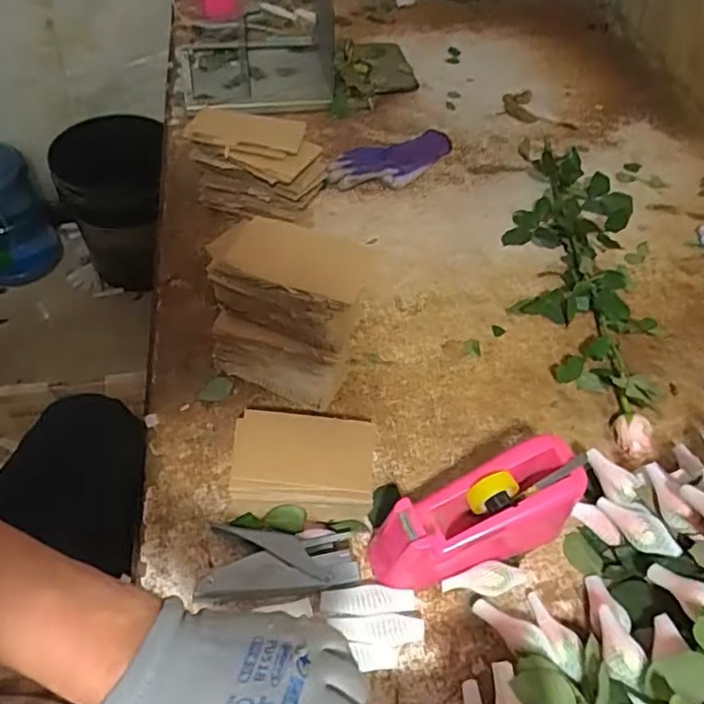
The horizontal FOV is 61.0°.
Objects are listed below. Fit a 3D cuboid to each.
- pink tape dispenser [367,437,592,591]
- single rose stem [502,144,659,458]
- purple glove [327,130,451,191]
[{"bbox_3d":[0.118,0.160,0.571,0.214,0.117,0.075,-24,58,-6],"label":"pink tape dispenser"},{"bbox_3d":[0.316,-0.137,0.825,0.164,0.079,0.571,10,53,3],"label":"single rose stem"},{"bbox_3d":[0.068,-0.308,0.960,0.229,0.031,0.086,-30,61,-24],"label":"purple glove"}]

